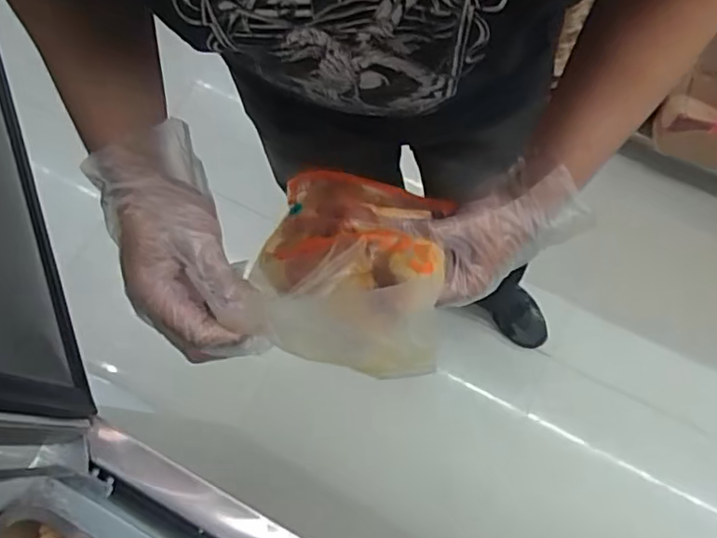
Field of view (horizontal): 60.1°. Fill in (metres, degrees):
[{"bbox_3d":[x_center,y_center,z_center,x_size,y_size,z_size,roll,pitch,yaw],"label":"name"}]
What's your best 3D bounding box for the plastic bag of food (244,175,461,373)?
[{"bbox_3d":[-0.007,-0.003,0.511,0.147,0.070,0.218,14,45,-6],"label":"plastic bag of food"}]

